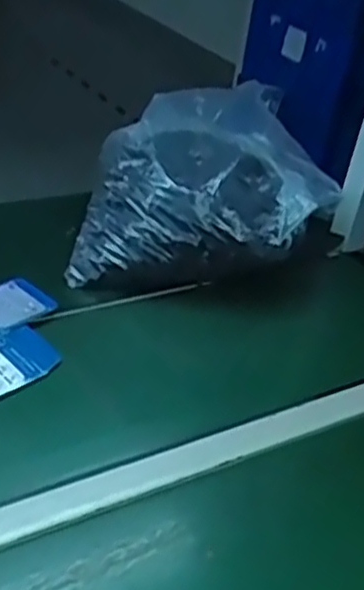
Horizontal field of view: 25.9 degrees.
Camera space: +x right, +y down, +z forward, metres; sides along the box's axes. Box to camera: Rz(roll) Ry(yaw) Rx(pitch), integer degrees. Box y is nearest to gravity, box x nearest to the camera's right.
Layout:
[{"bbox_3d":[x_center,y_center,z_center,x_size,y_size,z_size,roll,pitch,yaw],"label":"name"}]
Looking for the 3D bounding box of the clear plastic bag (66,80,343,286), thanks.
[{"bbox_3d":[0.042,-0.164,1.139,0.384,0.178,0.286,1,30,-7],"label":"clear plastic bag"}]

